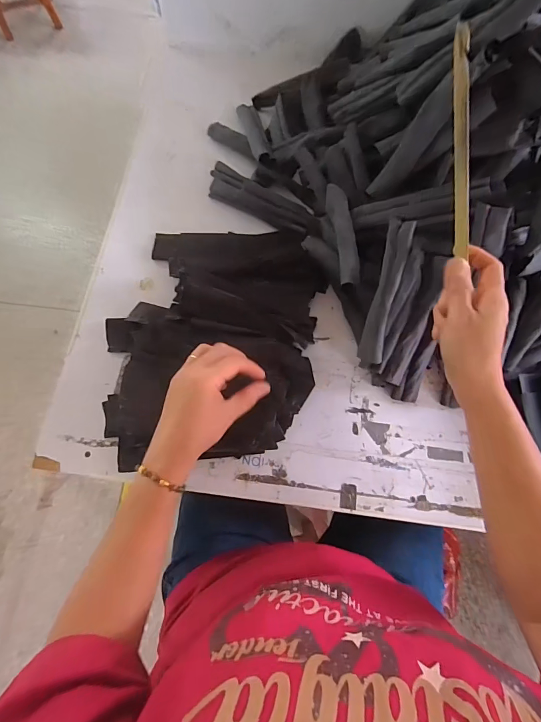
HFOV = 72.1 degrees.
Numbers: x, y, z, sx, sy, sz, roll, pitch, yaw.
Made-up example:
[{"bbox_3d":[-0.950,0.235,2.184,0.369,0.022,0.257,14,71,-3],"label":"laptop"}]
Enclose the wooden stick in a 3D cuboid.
[{"bbox_3d":[0.177,-0.197,0.344,0.008,0.017,0.185,-9,105,-4],"label":"wooden stick"}]

